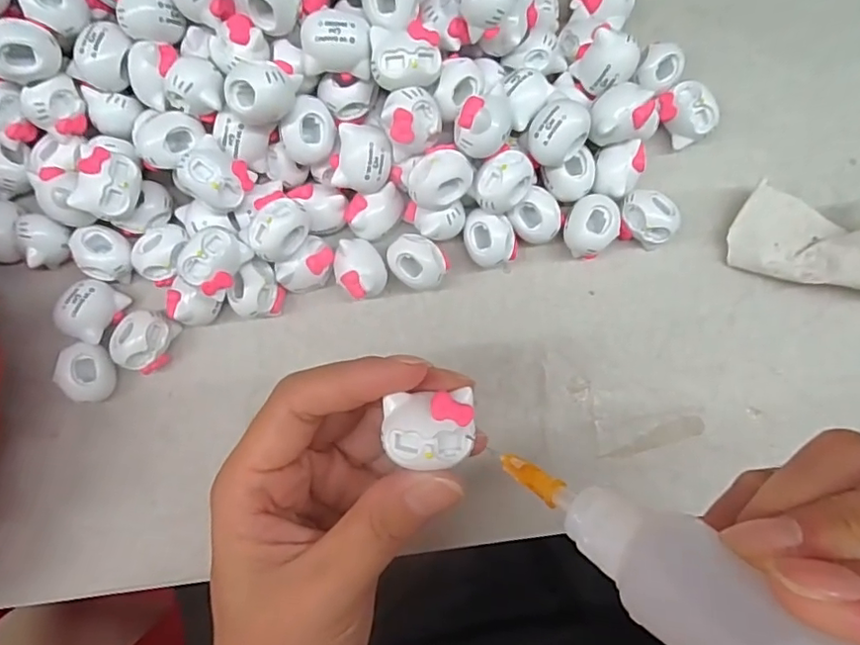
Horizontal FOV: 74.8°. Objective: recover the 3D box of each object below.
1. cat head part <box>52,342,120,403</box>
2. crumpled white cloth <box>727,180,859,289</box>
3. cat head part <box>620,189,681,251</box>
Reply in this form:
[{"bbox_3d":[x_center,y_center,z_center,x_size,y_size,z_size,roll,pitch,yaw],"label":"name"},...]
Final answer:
[{"bbox_3d":[-0.140,0.021,0.232,0.016,0.020,0.023,9,82,0],"label":"cat head part"},{"bbox_3d":[0.173,-0.033,0.239,0.083,0.024,0.037,14,82,0],"label":"crumpled white cloth"},{"bbox_3d":[0.093,-0.045,0.244,0.023,0.020,0.021,5,82,-1],"label":"cat head part"}]

